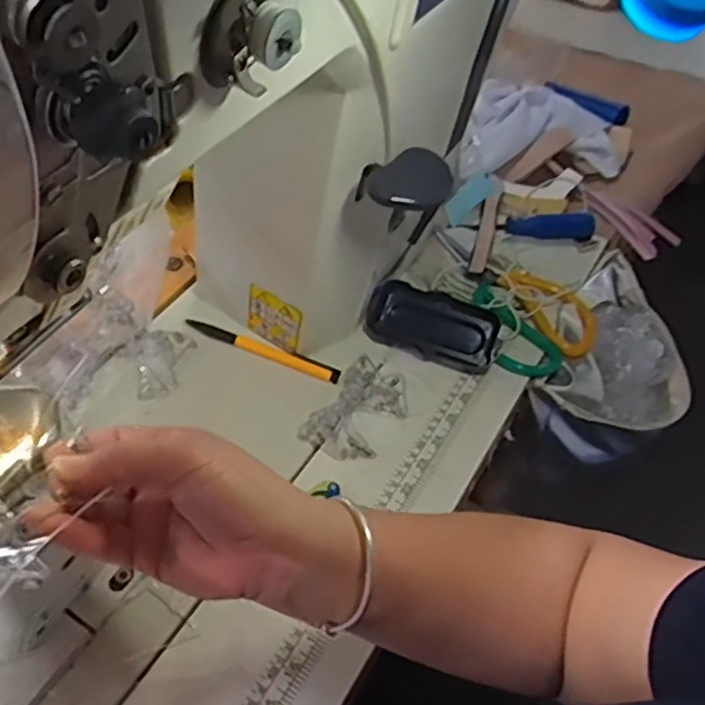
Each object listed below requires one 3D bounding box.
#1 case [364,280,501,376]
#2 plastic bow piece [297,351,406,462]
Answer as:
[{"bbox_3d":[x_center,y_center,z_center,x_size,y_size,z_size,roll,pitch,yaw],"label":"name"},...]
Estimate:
[{"bbox_3d":[0.069,-0.022,0.630,0.113,0.028,0.059,19,82,6],"label":"case"},{"bbox_3d":[0.004,0.045,0.572,0.058,0.024,0.083,29,53,20],"label":"plastic bow piece"}]

